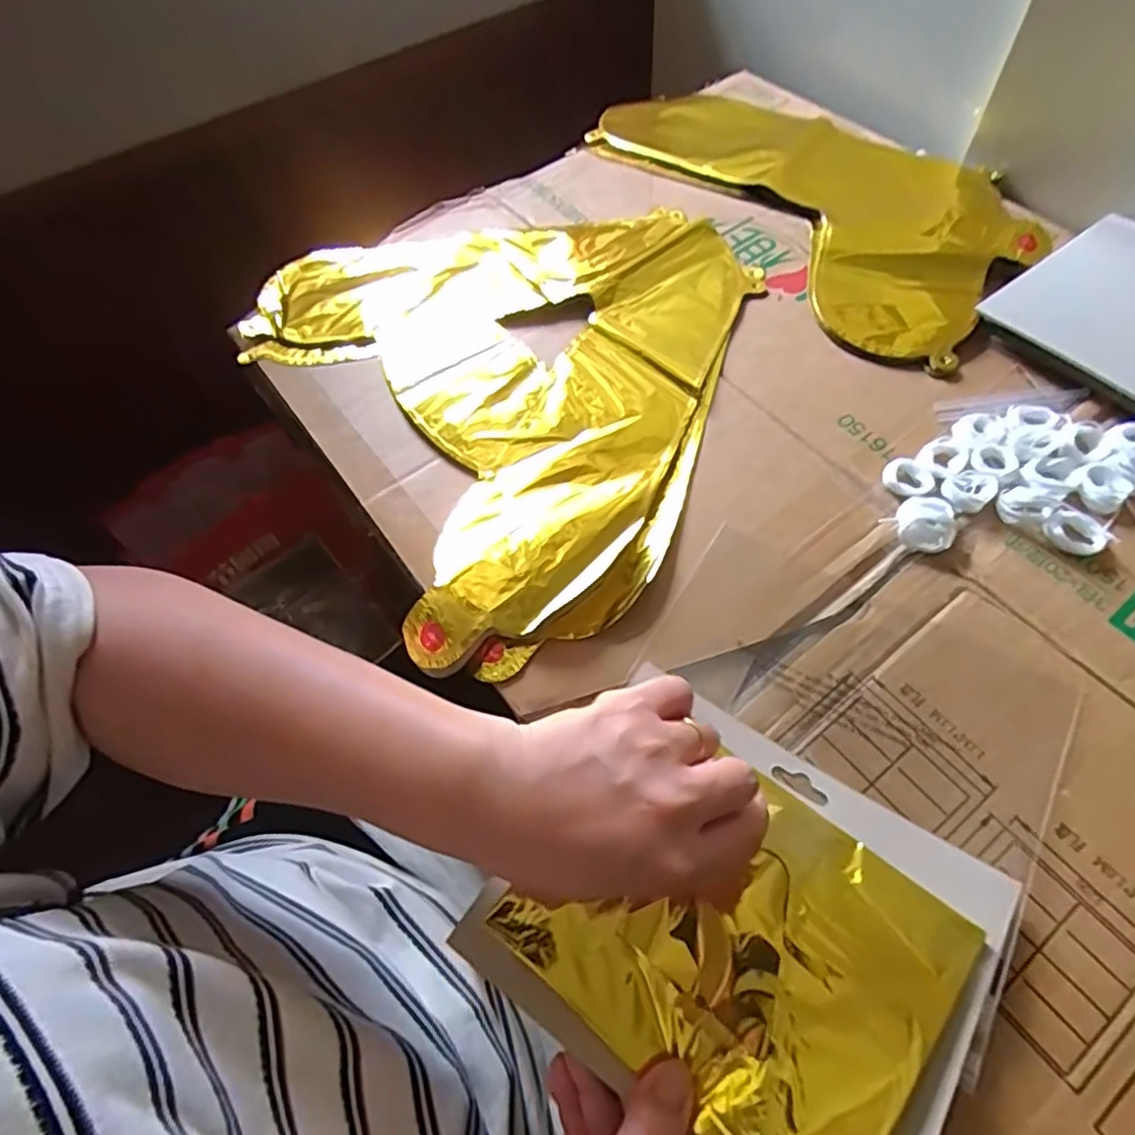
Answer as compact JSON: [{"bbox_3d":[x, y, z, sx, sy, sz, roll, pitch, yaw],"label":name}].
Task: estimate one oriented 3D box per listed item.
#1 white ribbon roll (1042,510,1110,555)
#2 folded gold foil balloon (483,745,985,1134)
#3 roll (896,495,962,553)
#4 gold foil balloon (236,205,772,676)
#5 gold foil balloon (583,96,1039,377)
[{"bbox_3d":[0.287,-0.020,0.377,0.023,0.011,0.029,-32,63,-16],"label":"white ribbon roll"},{"bbox_3d":[0.072,0.158,0.285,0.156,0.023,0.133,37,67,21],"label":"folded gold foil balloon"},{"bbox_3d":[0.208,-0.027,0.385,0.032,0.013,0.038,30,64,18],"label":"roll"},{"bbox_3d":[-0.031,-0.156,0.479,0.363,0.012,0.389,-37,64,-18],"label":"gold foil balloon"},{"bbox_3d":[0.212,-0.332,0.568,0.237,0.015,0.410,-32,63,-16],"label":"gold foil balloon"}]

